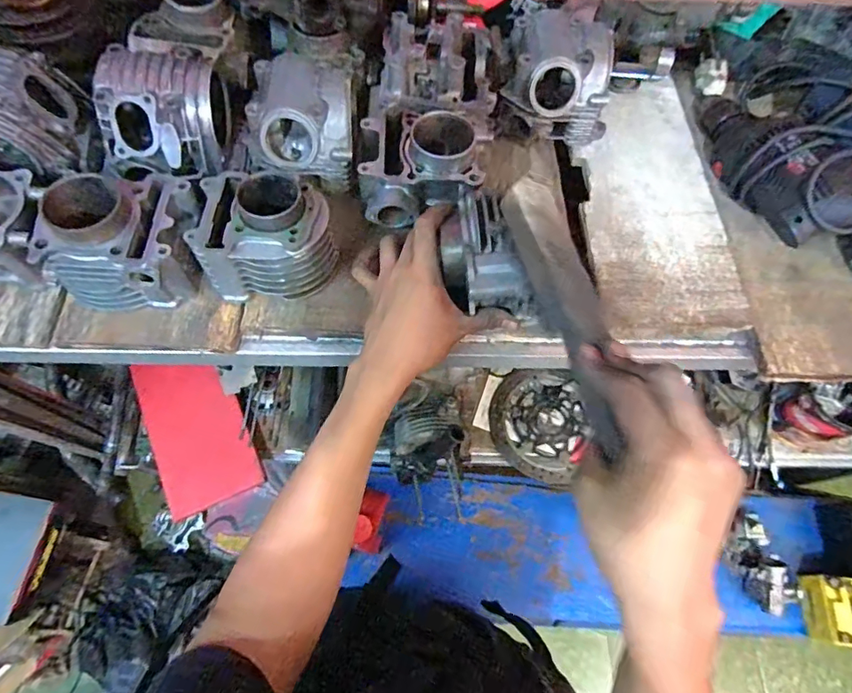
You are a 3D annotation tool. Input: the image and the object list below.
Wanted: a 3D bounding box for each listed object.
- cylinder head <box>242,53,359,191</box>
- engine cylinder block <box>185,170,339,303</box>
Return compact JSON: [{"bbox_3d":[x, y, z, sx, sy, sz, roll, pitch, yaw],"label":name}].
[{"bbox_3d":[-0.130,-0.233,0.525,0.114,0.077,0.109,4,68,0],"label":"cylinder head"},{"bbox_3d":[-0.149,-0.103,0.475,0.122,0.078,0.098,6,68,0],"label":"engine cylinder block"}]

